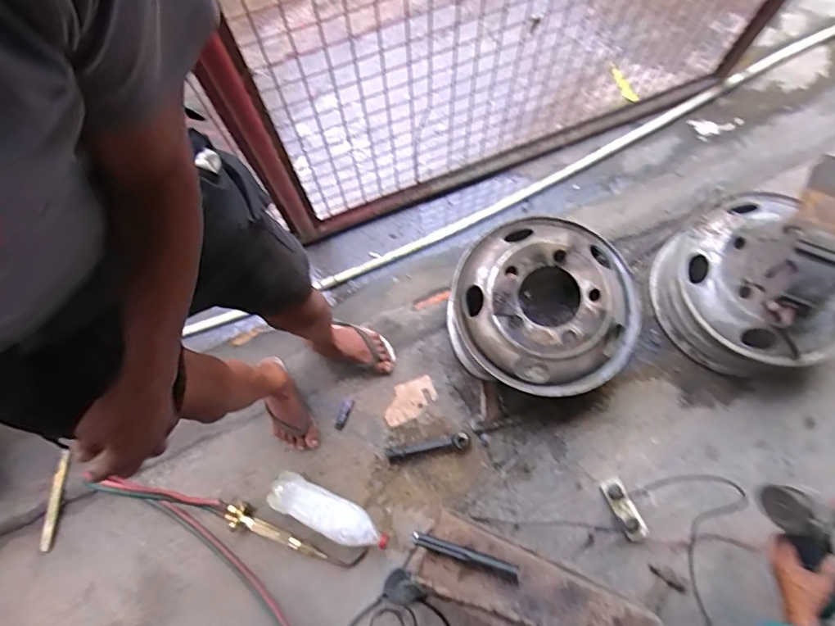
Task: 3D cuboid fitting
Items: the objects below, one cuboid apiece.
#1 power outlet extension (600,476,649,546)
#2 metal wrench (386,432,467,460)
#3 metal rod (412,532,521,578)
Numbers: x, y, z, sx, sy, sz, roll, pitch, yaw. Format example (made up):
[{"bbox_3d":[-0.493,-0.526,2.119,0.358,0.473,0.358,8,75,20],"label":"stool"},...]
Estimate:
[{"bbox_3d":[0.493,0.475,1.176,0.060,0.049,0.149,-23,74,-6],"label":"power outlet extension"},{"bbox_3d":[0.025,0.334,1.224,0.208,0.053,0.035,-11,73,-3],"label":"metal wrench"},{"bbox_3d":[0.096,0.499,1.012,0.224,0.012,0.024,17,75,7],"label":"metal rod"}]

